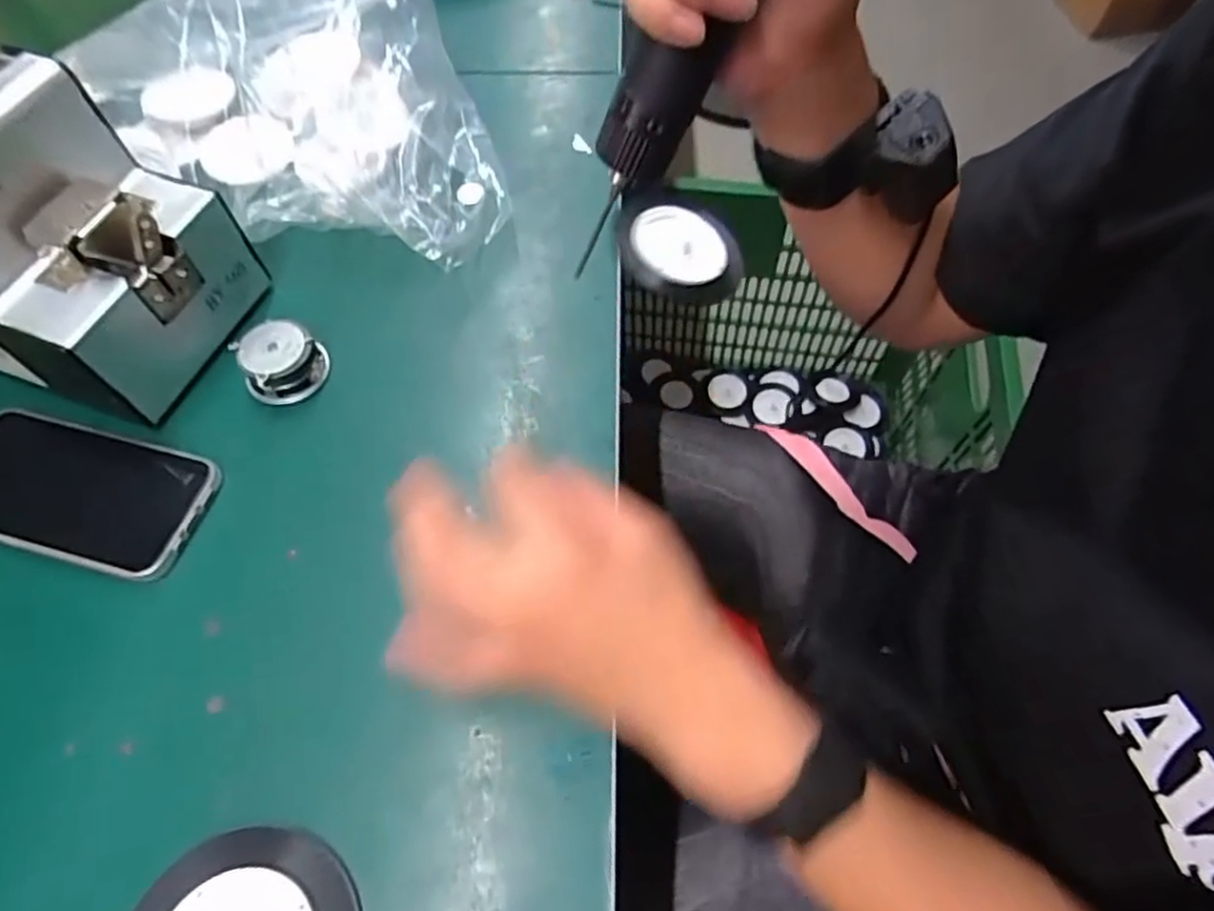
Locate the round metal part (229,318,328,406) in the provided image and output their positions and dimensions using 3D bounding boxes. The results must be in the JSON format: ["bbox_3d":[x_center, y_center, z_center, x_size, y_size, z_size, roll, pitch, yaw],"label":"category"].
[{"bbox_3d":[-0.200,-0.058,0.427,0.047,0.034,0.047,-1,62,1],"label":"round metal part"}]

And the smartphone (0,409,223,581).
[{"bbox_3d":[-0.299,0.021,0.390,0.149,0.014,0.075,13,63,8],"label":"smartphone"}]

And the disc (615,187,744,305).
[{"bbox_3d":[0.052,-0.150,0.494,0.098,0.012,0.080,22,71,-18],"label":"disc"}]

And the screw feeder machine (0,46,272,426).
[{"bbox_3d":[-0.328,-0.125,0.391,0.180,0.143,0.132,19,64,11],"label":"screw feeder machine"}]

